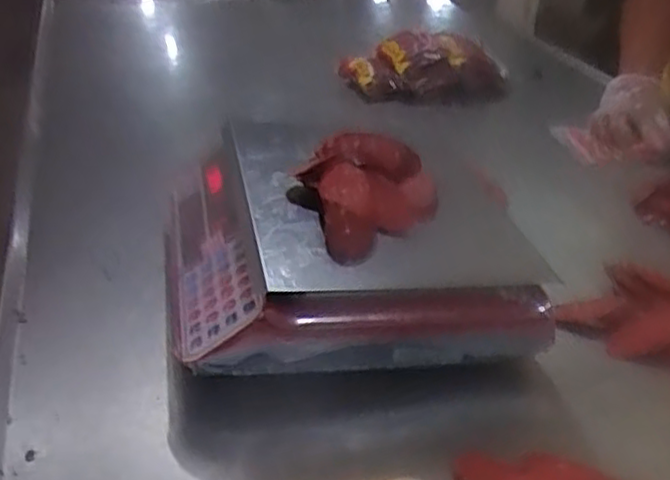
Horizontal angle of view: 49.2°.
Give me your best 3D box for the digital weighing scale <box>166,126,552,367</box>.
[{"bbox_3d":[-0.006,-0.014,0.756,0.313,0.112,0.353,-4,31,-12],"label":"digital weighing scale"}]

